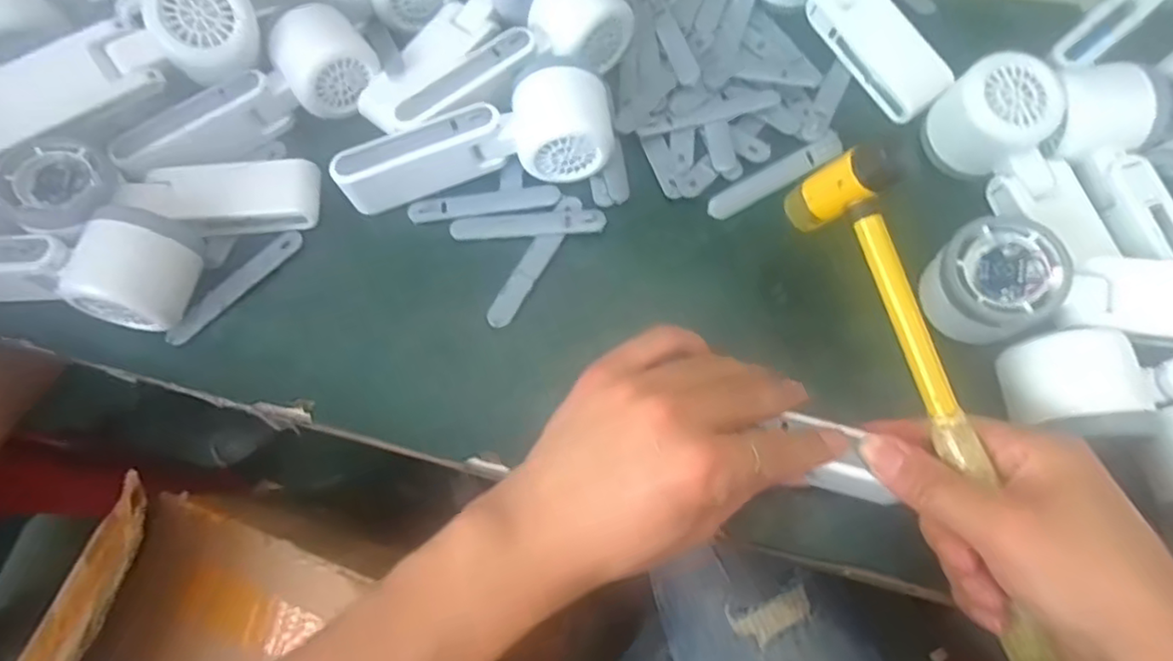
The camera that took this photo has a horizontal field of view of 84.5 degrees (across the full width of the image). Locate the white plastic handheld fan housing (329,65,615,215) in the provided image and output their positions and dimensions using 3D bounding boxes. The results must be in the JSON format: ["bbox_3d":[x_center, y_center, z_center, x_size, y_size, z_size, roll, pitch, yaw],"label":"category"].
[{"bbox_3d":[-0.067,-0.112,0.394,0.165,0.050,0.054,-8,68,-2],"label":"white plastic handheld fan housing"}]

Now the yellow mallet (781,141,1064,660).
[{"bbox_3d":[0.160,0.045,0.290,0.029,0.048,0.262,-20,84,-6],"label":"yellow mallet"}]

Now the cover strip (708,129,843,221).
[{"bbox_3d":[0.120,-0.097,0.407,0.095,0.004,0.018,-29,70,-3],"label":"cover strip"}]

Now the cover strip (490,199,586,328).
[{"bbox_3d":[-0.031,-0.042,0.390,0.015,0.004,0.093,29,77,9],"label":"cover strip"}]

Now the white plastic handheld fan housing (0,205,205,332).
[{"bbox_3d":[-0.310,-0.041,0.376,0.161,0.053,0.055,8,69,5],"label":"white plastic handheld fan housing"}]

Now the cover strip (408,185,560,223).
[{"bbox_3d":[-0.065,-0.081,0.407,0.093,0.004,0.017,-6,68,-1],"label":"cover strip"}]

